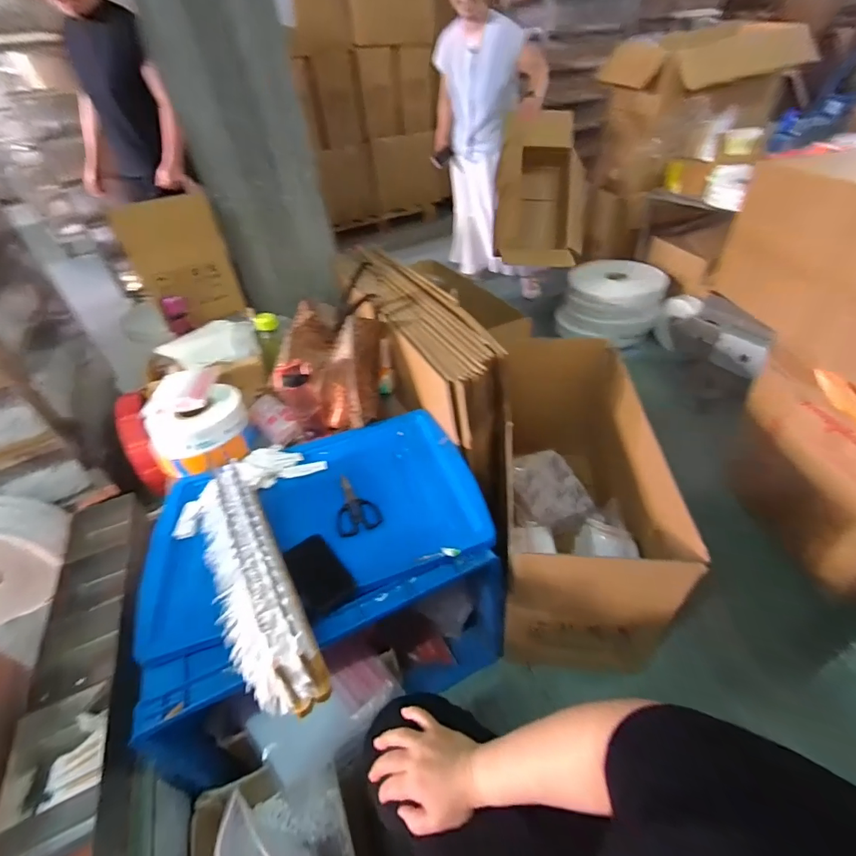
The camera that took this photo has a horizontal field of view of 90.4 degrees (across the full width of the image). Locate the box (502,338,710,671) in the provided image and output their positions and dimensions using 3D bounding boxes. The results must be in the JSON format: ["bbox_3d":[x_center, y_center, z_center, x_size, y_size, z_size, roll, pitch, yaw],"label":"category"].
[{"bbox_3d":[0.373,0.162,1.127,0.318,0.519,0.750,3,41,12],"label":"box"}]

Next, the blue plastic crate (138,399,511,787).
[{"bbox_3d":[-0.199,0.334,0.971,0.652,0.419,0.508,-21,42,-15],"label":"blue plastic crate"}]

